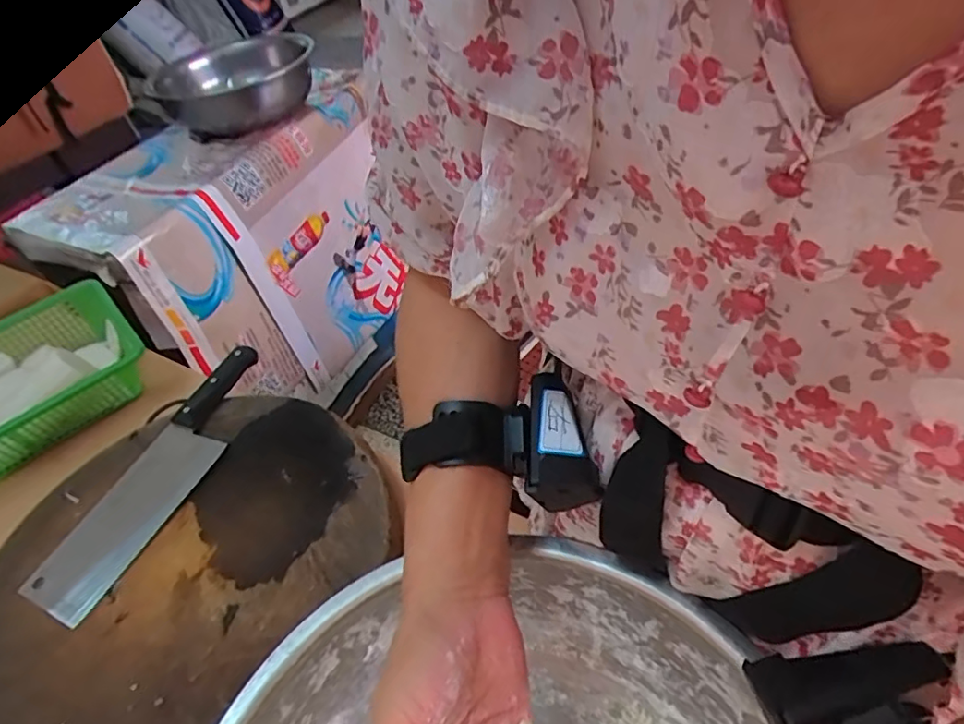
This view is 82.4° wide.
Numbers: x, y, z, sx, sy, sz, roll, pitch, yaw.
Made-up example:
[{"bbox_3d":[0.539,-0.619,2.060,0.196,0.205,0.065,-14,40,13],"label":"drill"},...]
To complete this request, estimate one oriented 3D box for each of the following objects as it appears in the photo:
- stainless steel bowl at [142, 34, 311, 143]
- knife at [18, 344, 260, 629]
[{"bbox_3d":[-0.507,-0.579,1.156,0.310,0.117,0.322,-14,45,-6],"label":"stainless steel bowl"},{"bbox_3d":[-0.305,0.095,0.530,0.088,0.026,0.284,15,49,21],"label":"knife"}]

